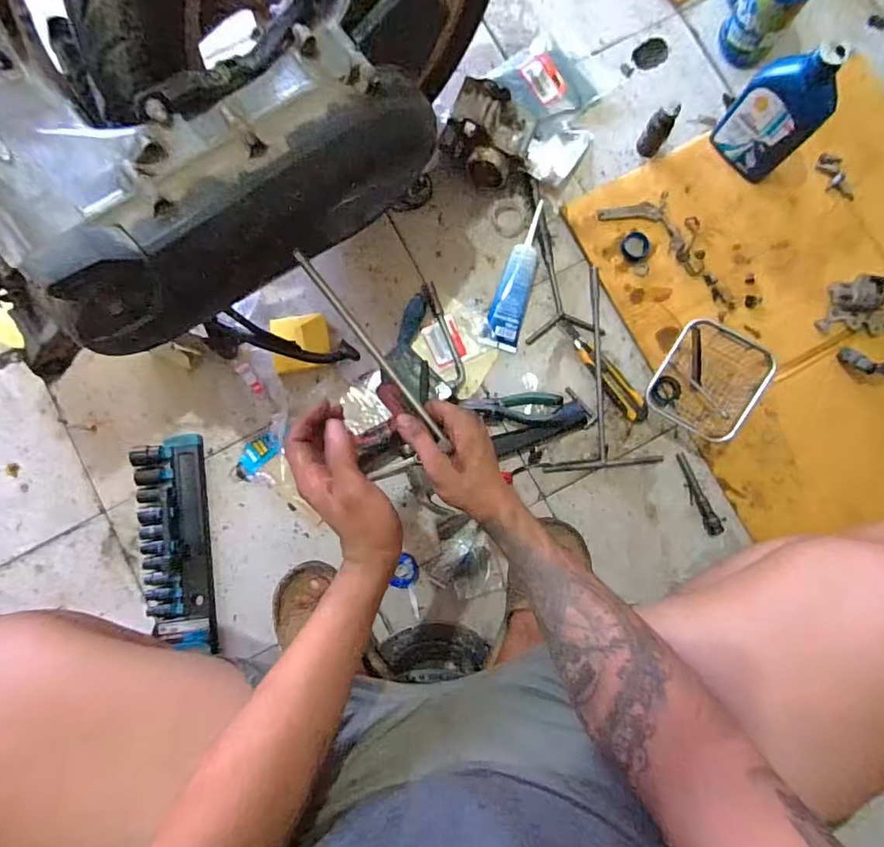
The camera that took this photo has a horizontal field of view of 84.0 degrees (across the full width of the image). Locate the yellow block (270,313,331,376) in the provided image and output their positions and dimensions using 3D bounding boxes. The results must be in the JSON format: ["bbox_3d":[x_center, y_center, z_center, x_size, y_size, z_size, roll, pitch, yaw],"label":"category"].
[{"bbox_3d":[-0.221,-0.128,0.763,0.087,0.034,0.088,-4,83,-1],"label":"yellow block"}]

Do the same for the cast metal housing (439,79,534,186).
[{"bbox_3d":[0.062,-0.412,0.727,0.124,0.114,0.090,21,84,2],"label":"cast metal housing"}]

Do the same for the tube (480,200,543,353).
[{"bbox_3d":[0.116,-0.227,0.764,0.053,0.028,0.226,14,83,2],"label":"tube"}]

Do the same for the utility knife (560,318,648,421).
[{"bbox_3d":[0.247,-0.083,0.752,0.033,0.022,0.187,-36,85,-4],"label":"utility knife"}]

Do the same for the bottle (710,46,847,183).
[{"bbox_3d":[0.469,-0.435,0.703,0.052,0.194,0.112,-43,86,-4],"label":"bottle"}]

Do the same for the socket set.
[{"bbox_3d":[-0.396,0.175,0.724,0.100,0.033,0.304,-7,83,-1],"label":"socket set"}]

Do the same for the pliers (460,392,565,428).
[{"bbox_3d":[0.108,-0.022,0.746,0.149,0.020,0.049,1,83,0],"label":"pliers"}]

